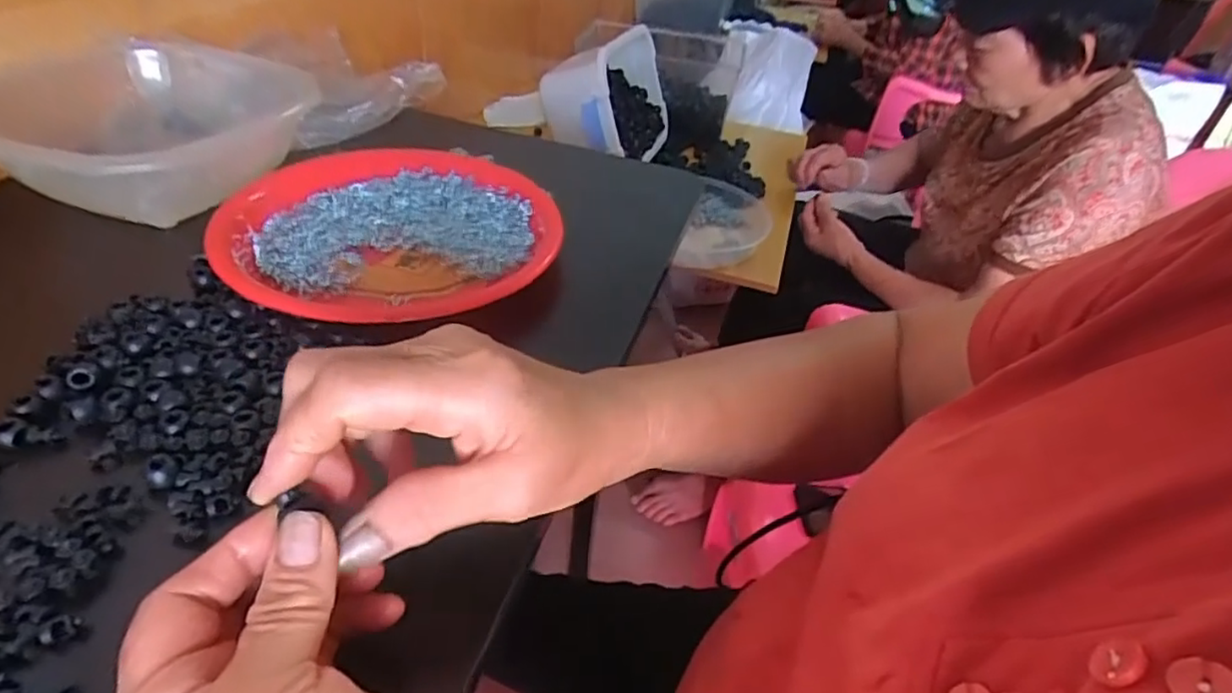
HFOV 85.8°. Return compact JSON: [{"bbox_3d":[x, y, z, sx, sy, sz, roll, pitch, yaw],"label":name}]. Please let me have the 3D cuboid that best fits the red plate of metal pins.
[{"bbox_3d":[-0.151,-0.085,0.472,0.218,0.033,0.213,5,39,-4],"label":"red plate of metal pins"}]

